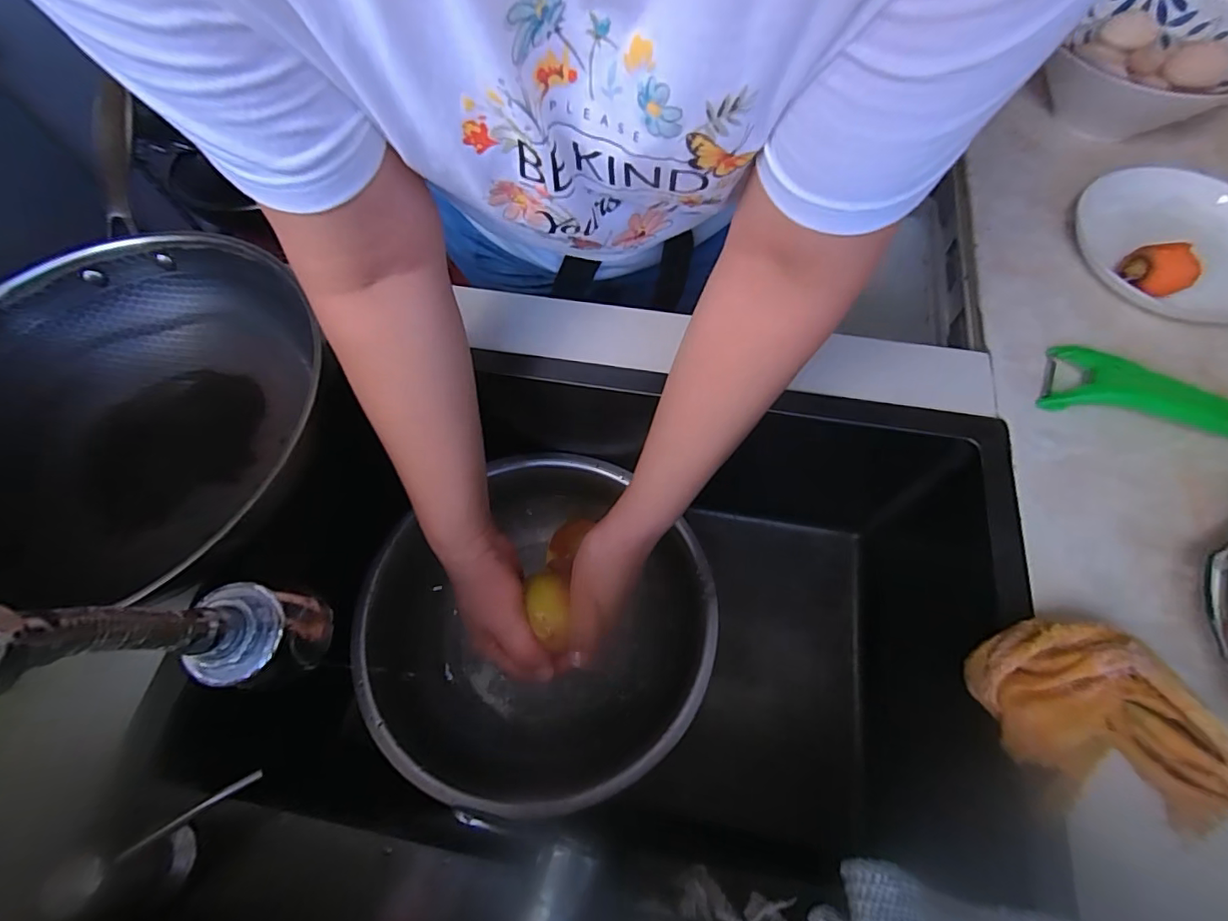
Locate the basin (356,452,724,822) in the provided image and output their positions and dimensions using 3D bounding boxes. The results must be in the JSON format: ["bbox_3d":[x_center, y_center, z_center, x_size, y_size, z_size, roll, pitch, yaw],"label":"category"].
[{"bbox_3d":[-0.066,0.160,0.522,0.308,0.114,0.301,-1,63,2],"label":"basin"}]

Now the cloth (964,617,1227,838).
[{"bbox_3d":[0.291,0.153,0.316,0.118,0.059,0.109,0,64,2],"label":"cloth"}]

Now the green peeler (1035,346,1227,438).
[{"bbox_3d":[0.440,-0.042,0.417,0.173,0.031,0.069,24,67,13],"label":"green peeler"}]

